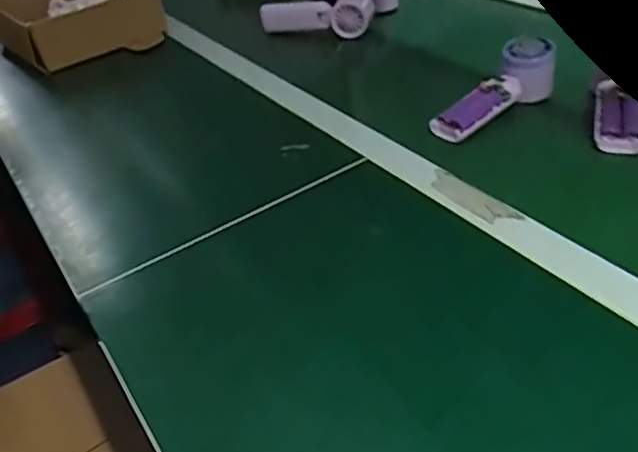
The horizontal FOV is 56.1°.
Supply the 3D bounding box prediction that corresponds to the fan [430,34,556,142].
[{"bbox_3d":[0.190,-0.140,0.646,0.160,0.054,0.047,-37,44,-13],"label":"fan"}]

